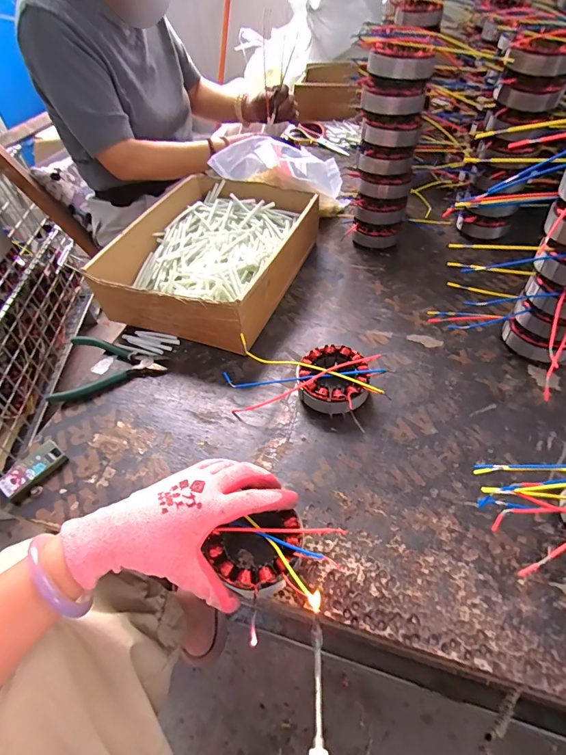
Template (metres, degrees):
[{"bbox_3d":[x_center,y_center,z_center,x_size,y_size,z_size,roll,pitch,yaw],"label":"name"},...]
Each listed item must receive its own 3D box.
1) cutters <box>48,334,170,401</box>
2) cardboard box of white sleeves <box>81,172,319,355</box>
[{"bbox_3d":[-0.242,-0.026,0.535,0.139,0.022,0.102,-22,51,-14],"label":"cutters"},{"bbox_3d":[-0.102,-0.192,0.625,0.238,0.098,0.323,15,52,17],"label":"cardboard box of white sleeves"}]

